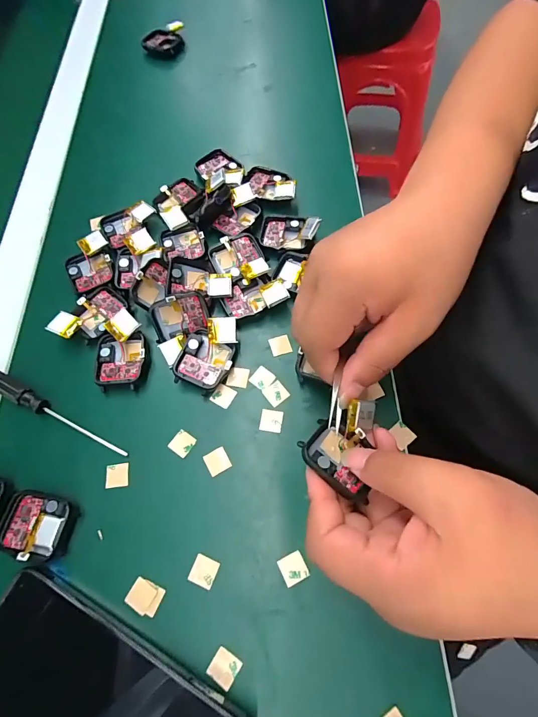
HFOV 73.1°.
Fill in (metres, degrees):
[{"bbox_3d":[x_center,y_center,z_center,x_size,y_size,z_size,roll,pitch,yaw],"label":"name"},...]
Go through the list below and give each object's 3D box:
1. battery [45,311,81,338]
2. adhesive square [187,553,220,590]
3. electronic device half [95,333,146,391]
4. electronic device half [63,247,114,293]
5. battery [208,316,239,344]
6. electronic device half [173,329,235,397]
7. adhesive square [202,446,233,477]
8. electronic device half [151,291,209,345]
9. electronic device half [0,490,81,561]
[{"bbox_3d":[-0.160,-0.027,0.283,0.021,0.004,0.020,20,61,0],"label":"battery"},{"bbox_3d":[-0.040,0.131,0.223,0.016,0.004,0.016,18,69,10],"label":"adhesive square"},{"bbox_3d":[-0.112,0.001,0.277,0.037,0.010,0.044,-5,67,1],"label":"electronic device half"},{"bbox_3d":[-0.153,-0.076,0.313,0.038,0.010,0.040,-24,68,-8],"label":"electronic device half"},{"bbox_3d":[-0.035,-0.021,0.272,0.021,0.004,0.020,-4,88,-2],"label":"battery"},{"bbox_3d":[-0.047,0.002,0.272,0.038,0.014,0.044,22,69,11],"label":"electronic device half"},{"bbox_3d":[-0.036,0.070,0.248,0.016,0.004,0.016,-27,68,-9],"label":"adhesive square"},{"bbox_3d":[-0.070,-0.033,0.279,0.044,0.032,0.009,-17,29,4],"label":"electronic device half"},{"bbox_3d":[-0.150,0.107,0.234,0.046,0.008,0.036,8,67,6],"label":"electronic device half"}]

